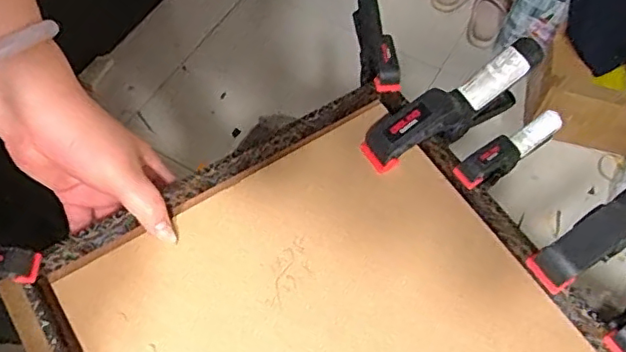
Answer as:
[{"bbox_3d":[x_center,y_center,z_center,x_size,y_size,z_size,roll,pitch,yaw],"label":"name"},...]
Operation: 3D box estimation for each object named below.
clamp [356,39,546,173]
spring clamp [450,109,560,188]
[{"bbox_3d":[0.118,-0.054,0.485,0.163,0.084,0.033,-28,65,-17],"label":"clamp"},{"bbox_3d":[0.156,-0.016,0.467,0.108,0.057,0.021,-33,66,-20],"label":"spring clamp"}]

